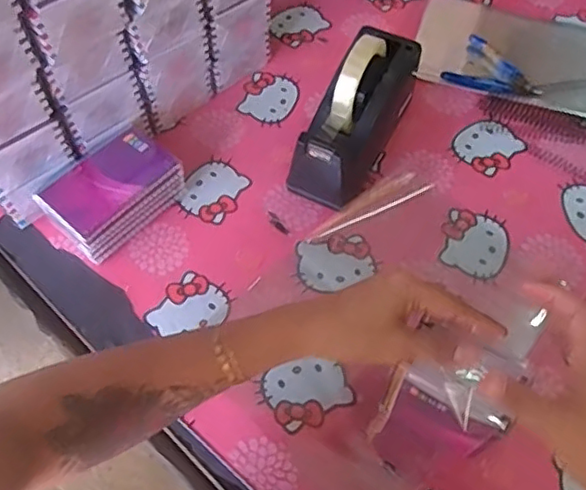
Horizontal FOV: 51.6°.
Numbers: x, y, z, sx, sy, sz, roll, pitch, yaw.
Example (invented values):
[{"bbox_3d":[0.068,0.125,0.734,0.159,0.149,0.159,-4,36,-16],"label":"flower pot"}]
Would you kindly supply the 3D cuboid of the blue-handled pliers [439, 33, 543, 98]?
[{"bbox_3d":[0.262,-0.220,0.781,0.112,0.014,0.079,31,64,17],"label":"blue-handled pliers"}]

